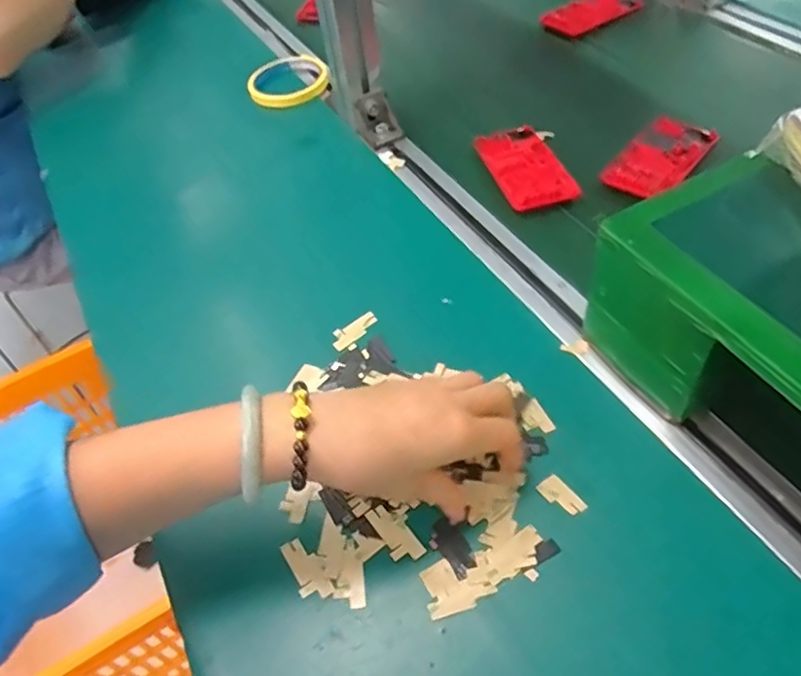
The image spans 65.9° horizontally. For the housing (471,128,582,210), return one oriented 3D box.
[{"bbox_3d":[0.113,-0.160,0.565,0.066,0.005,0.113,-14,50,-5],"label":"housing"}]

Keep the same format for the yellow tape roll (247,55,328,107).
[{"bbox_3d":[-0.128,-0.299,0.716,0.093,0.020,0.093,-3,50,4],"label":"yellow tape roll"}]

